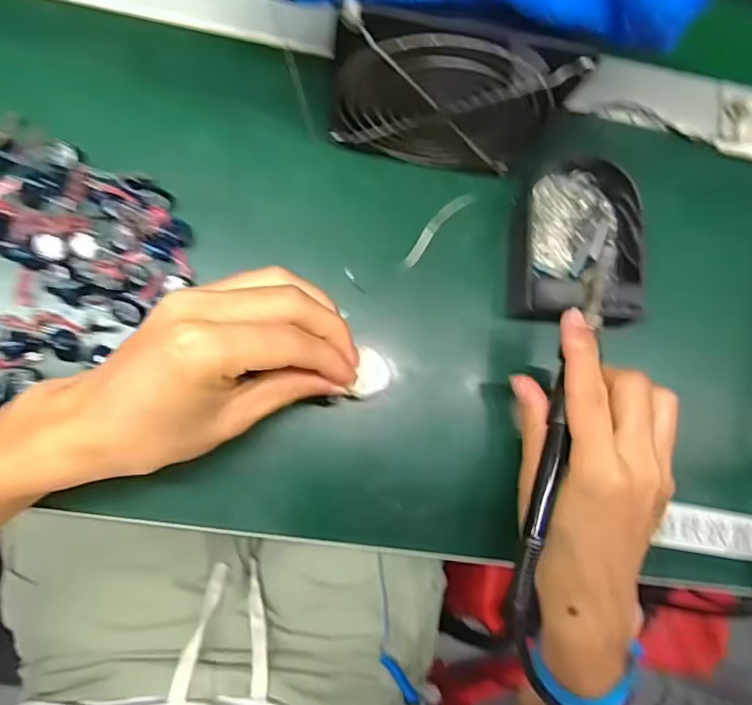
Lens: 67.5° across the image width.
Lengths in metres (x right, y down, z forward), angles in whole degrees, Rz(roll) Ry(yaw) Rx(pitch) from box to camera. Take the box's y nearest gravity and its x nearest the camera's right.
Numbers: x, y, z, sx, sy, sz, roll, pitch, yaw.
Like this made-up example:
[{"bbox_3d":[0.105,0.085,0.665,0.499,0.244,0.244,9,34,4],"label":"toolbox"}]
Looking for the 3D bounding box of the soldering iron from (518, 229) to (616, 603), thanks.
[{"bbox_3d":[0.100,0.030,0.297,0.017,0.010,0.200,21,76,-4],"label":"soldering iron"}]

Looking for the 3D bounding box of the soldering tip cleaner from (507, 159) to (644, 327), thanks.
[{"bbox_3d":[0.128,-0.070,0.344,0.088,0.038,0.117,9,83,-6],"label":"soldering tip cleaner"}]

